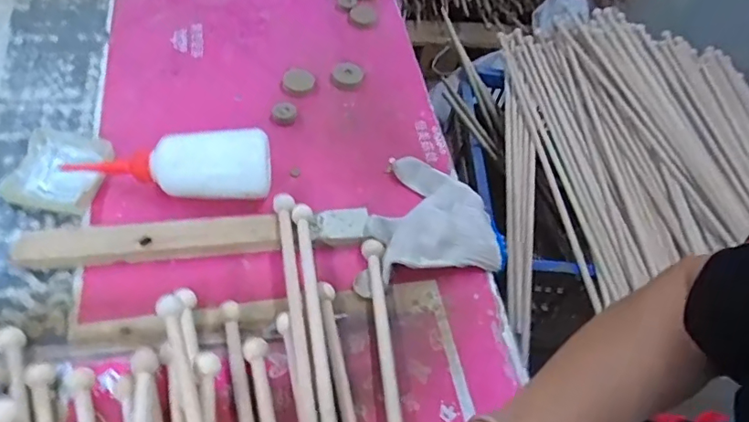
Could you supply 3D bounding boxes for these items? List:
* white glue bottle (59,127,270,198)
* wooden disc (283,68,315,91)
[{"bbox_3d":[-0.186,-0.042,0.476,0.181,0.056,0.048,2,55,-8],"label":"white glue bottle"},{"bbox_3d":[-0.085,-0.148,0.591,0.034,0.005,0.033,5,54,-7],"label":"wooden disc"}]

